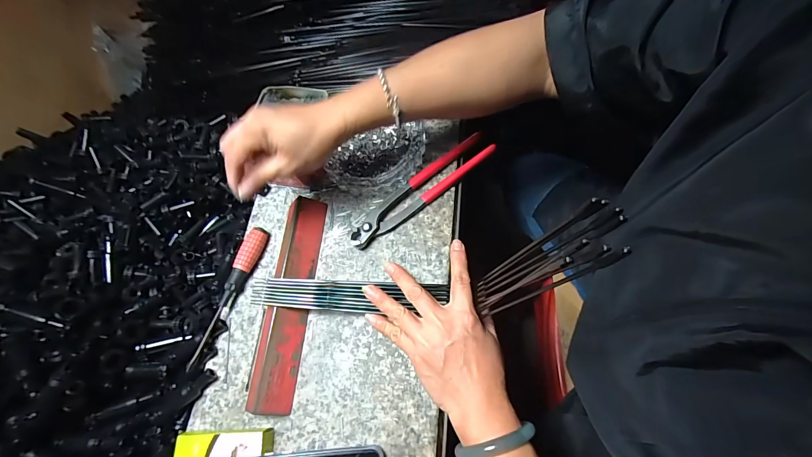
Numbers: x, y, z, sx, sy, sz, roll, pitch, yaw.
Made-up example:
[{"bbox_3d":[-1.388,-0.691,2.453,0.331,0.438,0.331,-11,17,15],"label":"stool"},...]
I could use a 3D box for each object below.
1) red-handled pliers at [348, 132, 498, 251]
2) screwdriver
[{"bbox_3d":[0.017,-0.045,0.404,0.191,0.018,0.035,-39,66,-6],"label":"red-handled pliers"},{"bbox_3d":[-0.200,0.075,0.403,0.021,0.017,0.162,13,70,16],"label":"screwdriver"}]

